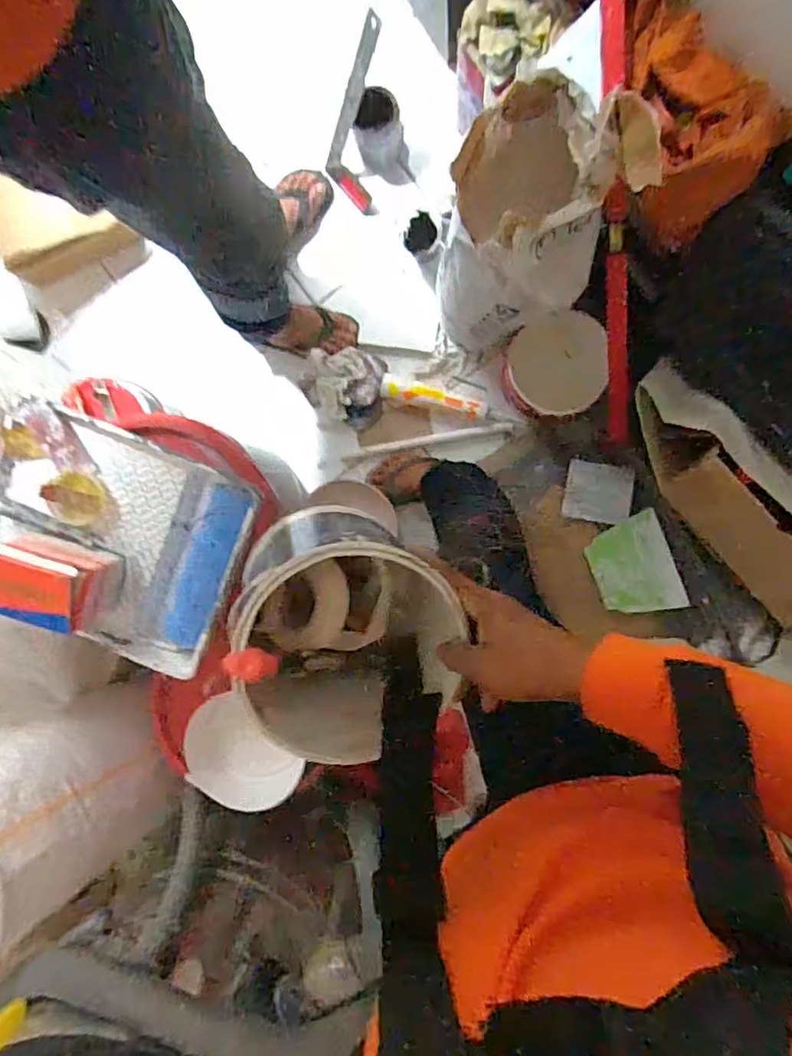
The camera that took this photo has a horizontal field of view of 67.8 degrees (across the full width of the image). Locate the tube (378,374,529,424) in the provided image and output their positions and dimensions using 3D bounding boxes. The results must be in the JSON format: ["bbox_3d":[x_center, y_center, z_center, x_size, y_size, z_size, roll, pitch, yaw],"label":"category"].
[{"bbox_3d":[0.099,-0.245,1.151,0.267,0.050,0.054,16,97,4],"label":"tube"}]

